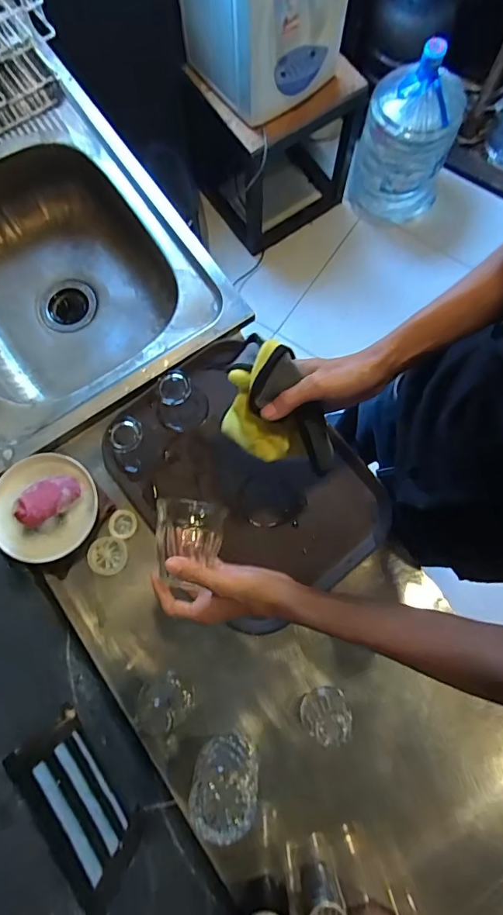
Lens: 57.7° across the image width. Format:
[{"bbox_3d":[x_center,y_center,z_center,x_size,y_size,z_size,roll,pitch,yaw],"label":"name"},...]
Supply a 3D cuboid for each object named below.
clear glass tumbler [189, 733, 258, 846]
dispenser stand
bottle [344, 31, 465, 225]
[{"bbox_3d":[-0.031,0.406,0.565,0.074,0.102,0.083,1,77,1],"label":"clear glass tumbler"},{"bbox_3d":[0.072,-1.019,1.467,0.467,0.458,0.359,-36,79,-7],"label":"dispenser stand"},{"bbox_3d":[0.497,-1.027,1.446,0.296,0.478,0.242,16,78,4],"label":"bottle"}]

